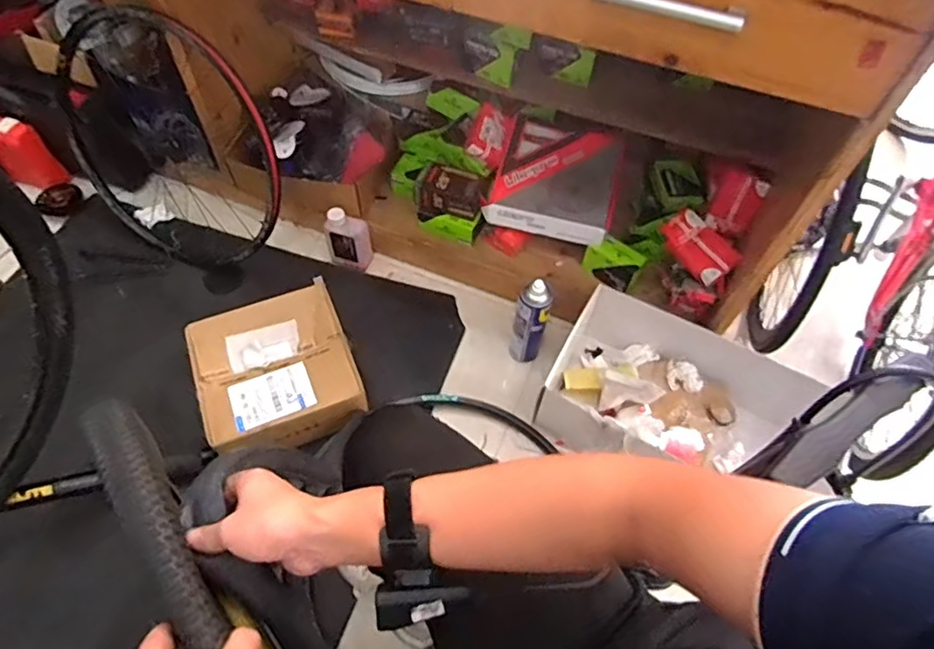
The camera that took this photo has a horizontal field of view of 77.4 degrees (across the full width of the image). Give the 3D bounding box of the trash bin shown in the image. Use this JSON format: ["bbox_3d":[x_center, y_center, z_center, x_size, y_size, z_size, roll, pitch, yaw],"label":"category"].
[{"bbox_3d":[0.403,0.172,1.127,0.488,0.171,0.321,26,60,14],"label":"trash bin"}]

